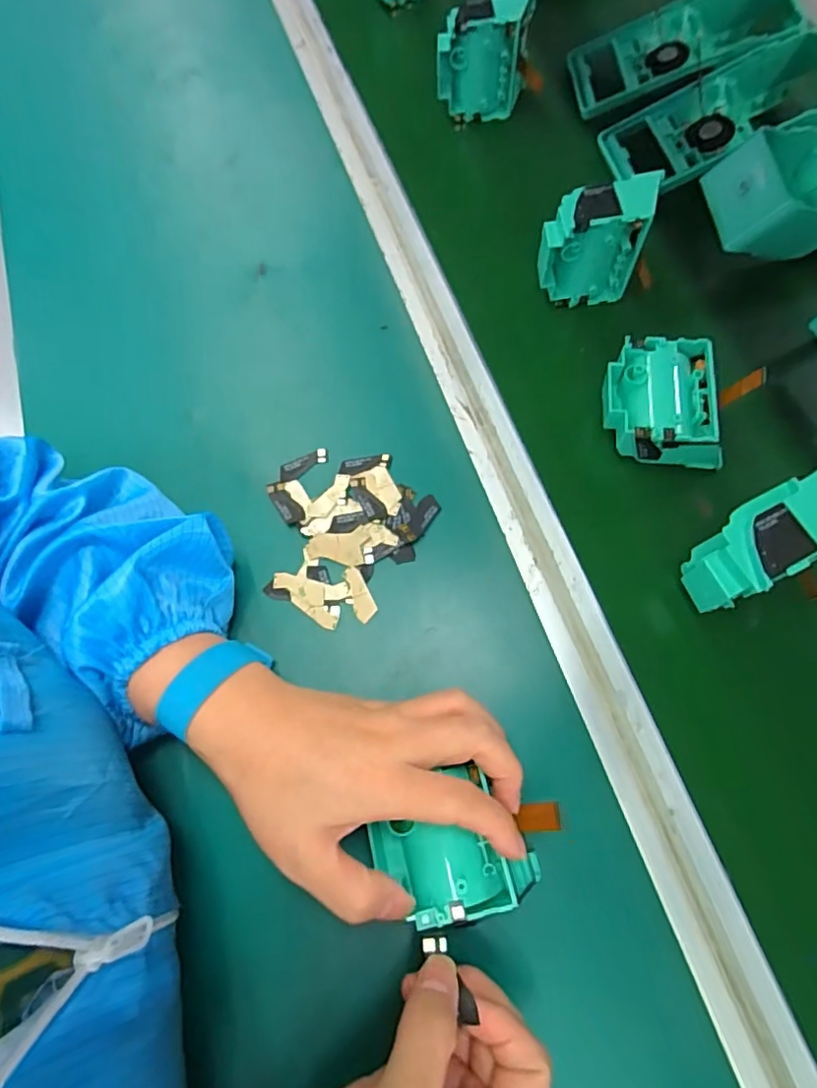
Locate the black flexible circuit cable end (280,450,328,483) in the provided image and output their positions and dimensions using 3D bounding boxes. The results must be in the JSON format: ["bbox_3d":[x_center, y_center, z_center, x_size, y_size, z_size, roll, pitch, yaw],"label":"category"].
[{"bbox_3d":[-0.072,-0.054,0.393,0.037,0.004,0.013,-28,71,-9],"label":"black flexible circuit cable end"}]

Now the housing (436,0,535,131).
[{"bbox_3d":[0.061,-0.403,0.476,0.073,0.079,0.032,4,69,4],"label":"housing"}]

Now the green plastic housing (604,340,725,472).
[{"bbox_3d":[0.162,-0.090,0.371,0.068,0.034,0.074,0,69,2],"label":"green plastic housing"}]

